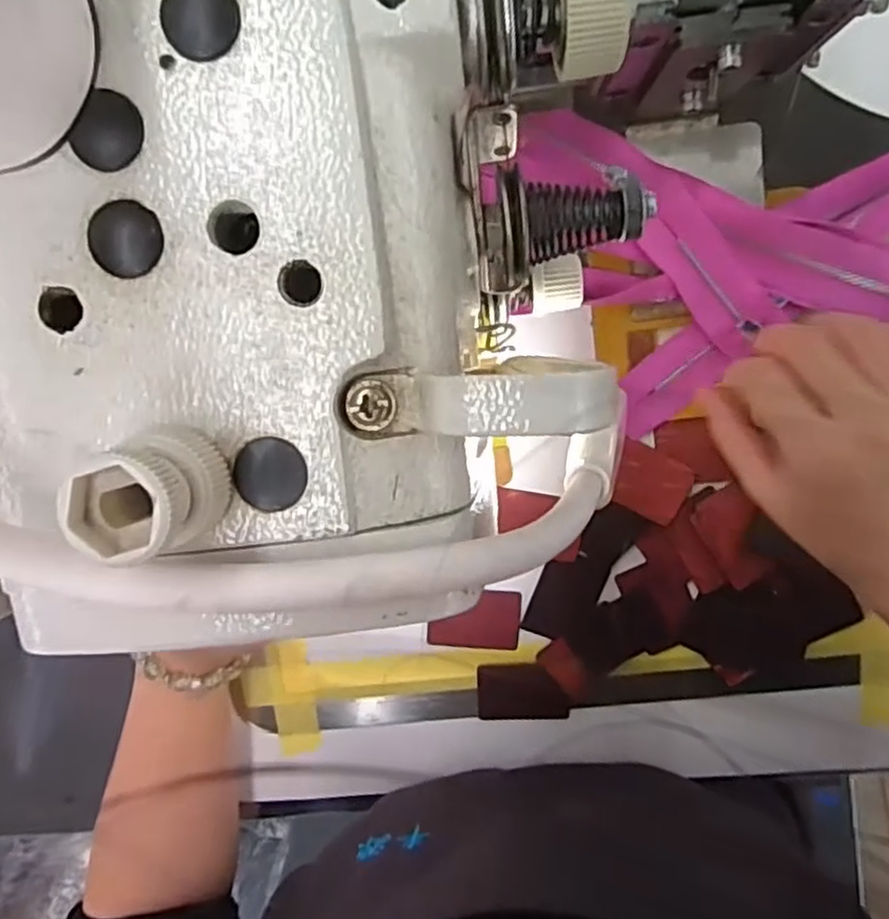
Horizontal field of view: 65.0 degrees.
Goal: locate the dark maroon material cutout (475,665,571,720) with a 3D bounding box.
[{"bbox_3d":[0.046,0.136,0.405,0.052,0.004,0.034,-2,99,3],"label":"dark maroon material cutout"}]

